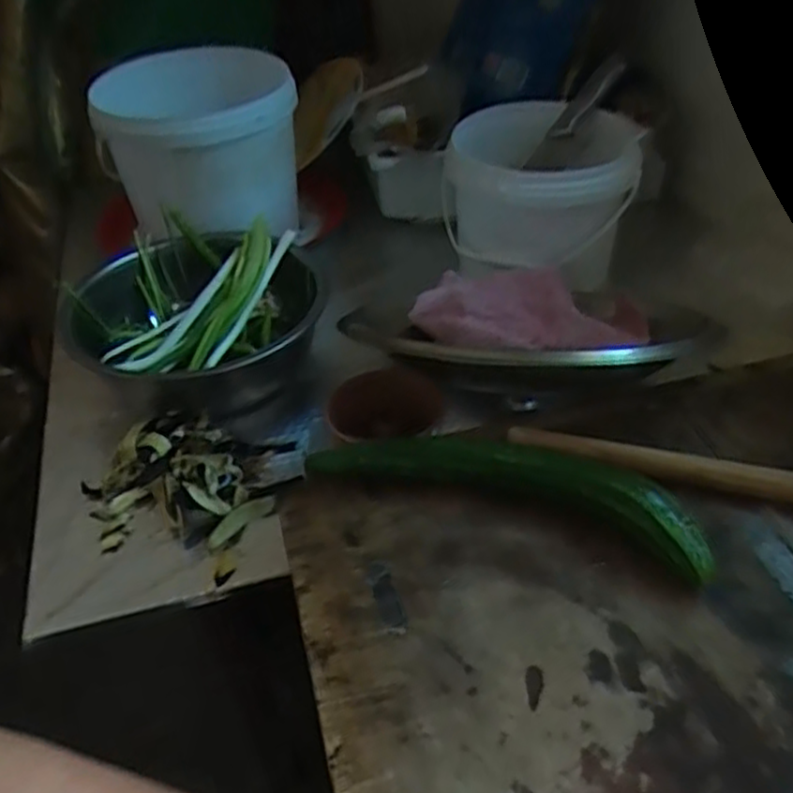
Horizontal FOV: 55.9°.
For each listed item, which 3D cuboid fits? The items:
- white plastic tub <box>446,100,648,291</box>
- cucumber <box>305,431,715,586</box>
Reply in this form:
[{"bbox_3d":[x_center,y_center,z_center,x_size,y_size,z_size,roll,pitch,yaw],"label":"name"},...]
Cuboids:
[{"bbox_3d":[0.154,-0.230,0.841,0.193,0.146,0.199,-3,41,1],"label":"white plastic tub"},{"bbox_3d":[0.076,0.058,0.513,0.271,0.038,0.073,14,45,18],"label":"cucumber"}]

